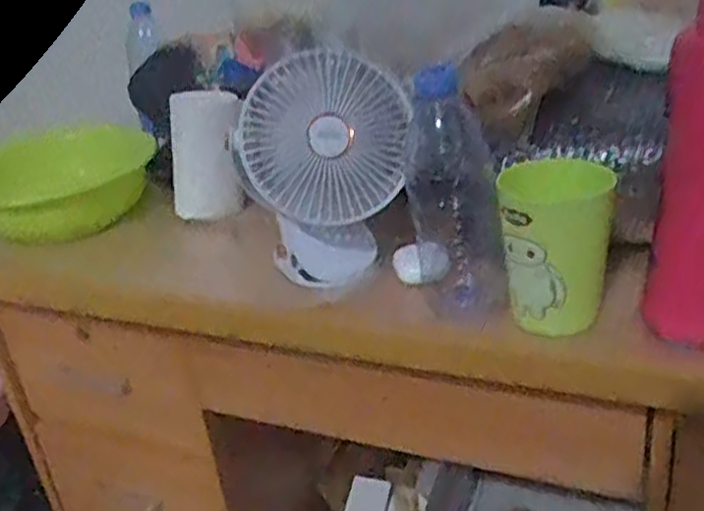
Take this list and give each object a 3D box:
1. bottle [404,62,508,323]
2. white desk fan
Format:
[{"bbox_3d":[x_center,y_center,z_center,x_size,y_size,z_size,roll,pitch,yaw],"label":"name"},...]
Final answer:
[{"bbox_3d":[0.079,-0.041,0.586,0.063,0.193,0.073,-8,28,-1],"label":"bottle"},{"bbox_3d":[-0.017,-0.067,0.648,0.138,0.189,0.087,3,29,19],"label":"white desk fan"}]

